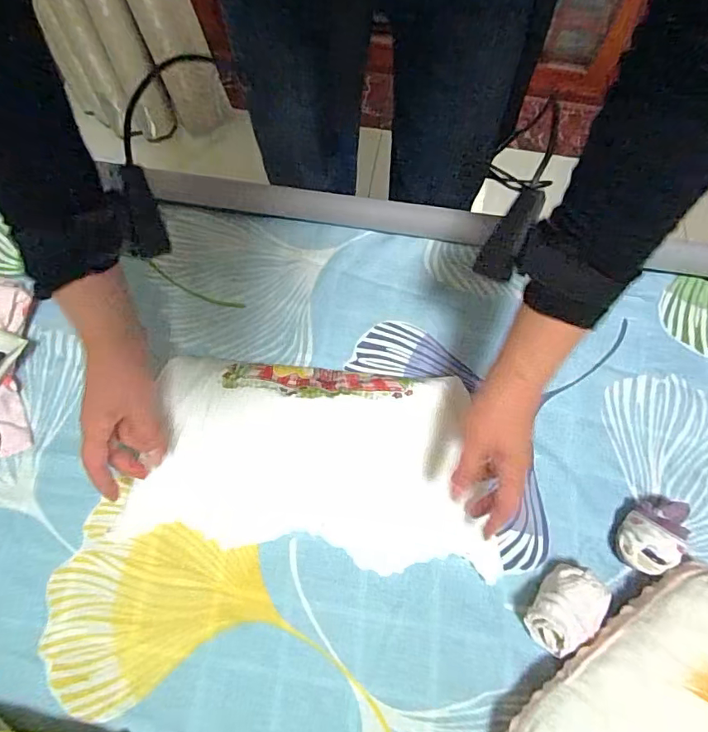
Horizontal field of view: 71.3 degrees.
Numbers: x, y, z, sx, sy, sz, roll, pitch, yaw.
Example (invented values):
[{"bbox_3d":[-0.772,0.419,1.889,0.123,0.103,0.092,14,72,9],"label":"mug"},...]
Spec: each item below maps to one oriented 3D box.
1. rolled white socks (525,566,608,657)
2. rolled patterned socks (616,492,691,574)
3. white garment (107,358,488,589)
[{"bbox_3d":[0.191,0.218,0.442,0.073,0.043,0.055,-43,77,-12],"label":"rolled white socks"},{"bbox_3d":[0.282,0.155,0.464,0.050,0.042,0.078,26,74,9],"label":"rolled patterned socks"},{"bbox_3d":[-0.049,0.103,0.474,0.308,0.035,0.187,5,93,2],"label":"white garment"}]

